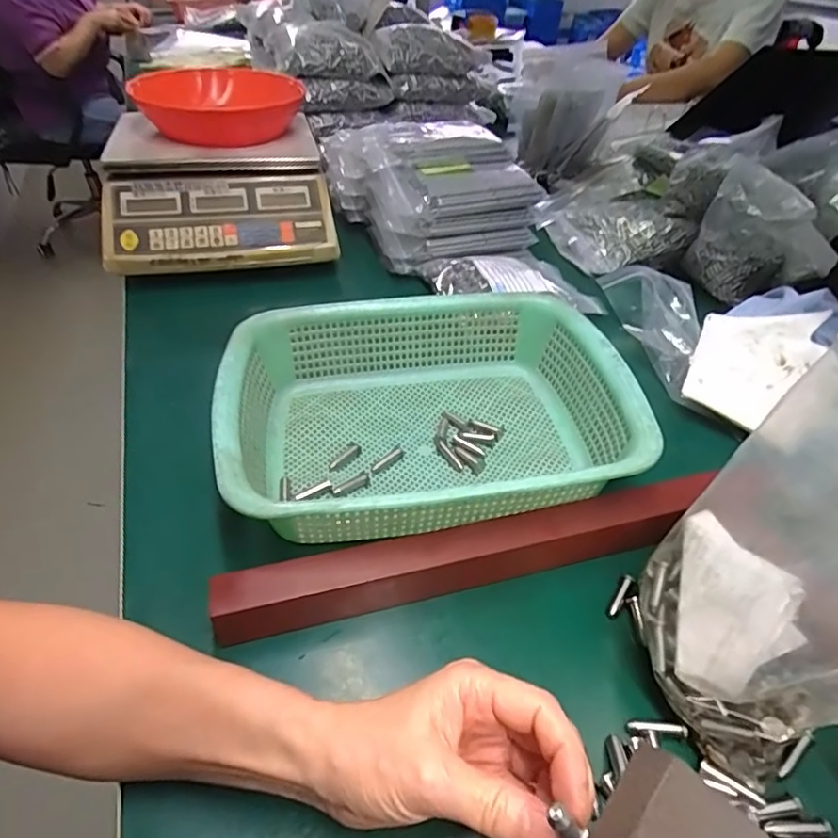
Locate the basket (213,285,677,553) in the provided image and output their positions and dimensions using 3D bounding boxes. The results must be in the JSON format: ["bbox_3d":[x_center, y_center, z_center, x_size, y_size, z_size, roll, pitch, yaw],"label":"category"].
[{"bbox_3d":[0.006,-0.003,0.429,0.294,0.087,0.218,-6,45,-8],"label":"basket"}]

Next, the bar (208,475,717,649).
[{"bbox_3d":[0.037,0.089,0.355,0.322,0.041,0.030,-10,45,-12],"label":"bar"}]

